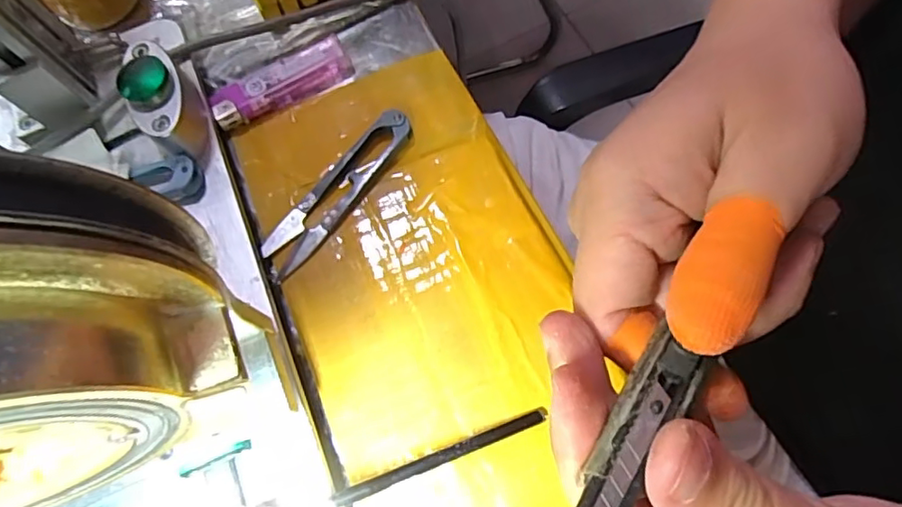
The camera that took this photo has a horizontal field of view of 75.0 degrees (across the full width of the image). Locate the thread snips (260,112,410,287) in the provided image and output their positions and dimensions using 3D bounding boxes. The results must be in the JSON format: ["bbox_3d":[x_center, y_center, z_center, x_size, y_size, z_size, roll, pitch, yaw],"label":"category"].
[{"bbox_3d":[-0.054,-0.032,0.289,0.022,0.006,0.097,37,77,16],"label":"thread snips"}]

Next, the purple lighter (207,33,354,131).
[{"bbox_3d":[-0.091,-0.092,0.315,0.076,0.013,0.019,-30,70,-6],"label":"purple lighter"}]

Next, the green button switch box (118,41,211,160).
[{"bbox_3d":[-0.138,-0.073,0.285,0.027,0.035,0.055,-34,71,-8],"label":"green button switch box"}]

